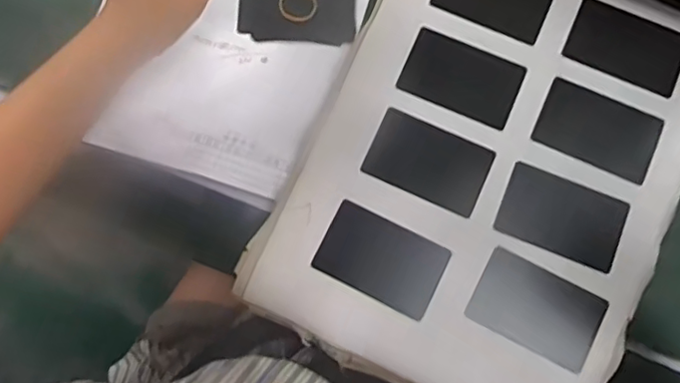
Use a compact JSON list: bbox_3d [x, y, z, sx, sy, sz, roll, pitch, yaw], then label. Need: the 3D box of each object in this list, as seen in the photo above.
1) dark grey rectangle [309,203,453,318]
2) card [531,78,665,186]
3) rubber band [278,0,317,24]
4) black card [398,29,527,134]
[{"bbox_3d":[0.029,0.047,0.415,0.083,0.004,0.053,26,81,6],"label":"dark grey rectangle"},{"bbox_3d":[0.187,-0.045,0.432,0.083,0.005,0.052,24,83,3],"label":"card"},{"bbox_3d":[-0.035,-0.156,0.494,0.033,0.004,0.032,0,79,1],"label":"rubber band"},{"bbox_3d":[0.091,-0.085,0.441,0.083,0.004,0.053,24,81,6],"label":"black card"}]

